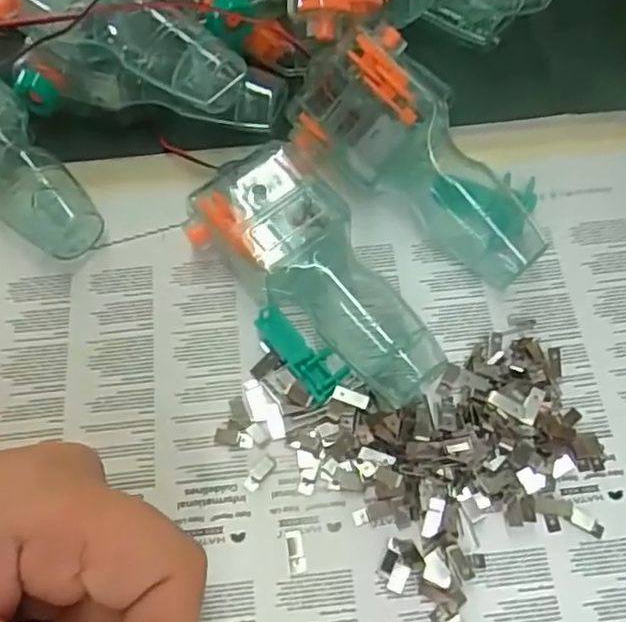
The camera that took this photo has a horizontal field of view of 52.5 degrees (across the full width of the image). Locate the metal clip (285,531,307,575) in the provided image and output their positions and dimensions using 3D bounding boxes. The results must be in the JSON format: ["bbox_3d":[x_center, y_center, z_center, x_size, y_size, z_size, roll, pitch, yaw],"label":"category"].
[{"bbox_3d":[-0.006,0.086,0.227,0.006,0.004,0.014,-8,66,-3],"label":"metal clip"}]

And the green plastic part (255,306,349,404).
[{"bbox_3d":[-0.004,0.016,0.252,0.016,0.008,0.042,-38,71,-15],"label":"green plastic part"}]

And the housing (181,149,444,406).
[{"bbox_3d":[0.003,-0.014,0.255,0.048,0.028,0.119,-39,71,-15],"label":"housing"}]

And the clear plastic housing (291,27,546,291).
[{"bbox_3d":[0.049,-0.067,0.275,0.124,0.041,0.060,45,72,-4],"label":"clear plastic housing"}]

